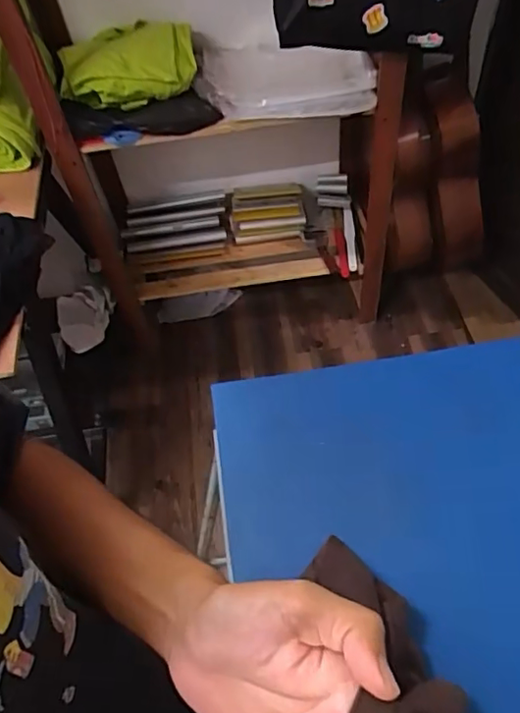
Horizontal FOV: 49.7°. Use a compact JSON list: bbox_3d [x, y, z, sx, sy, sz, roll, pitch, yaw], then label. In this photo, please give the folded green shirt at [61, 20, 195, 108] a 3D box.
[{"bbox_3d":[-0.310,-0.684,1.307,0.313,0.100,0.222,-14,54,-5],"label":"folded green shirt"}]

